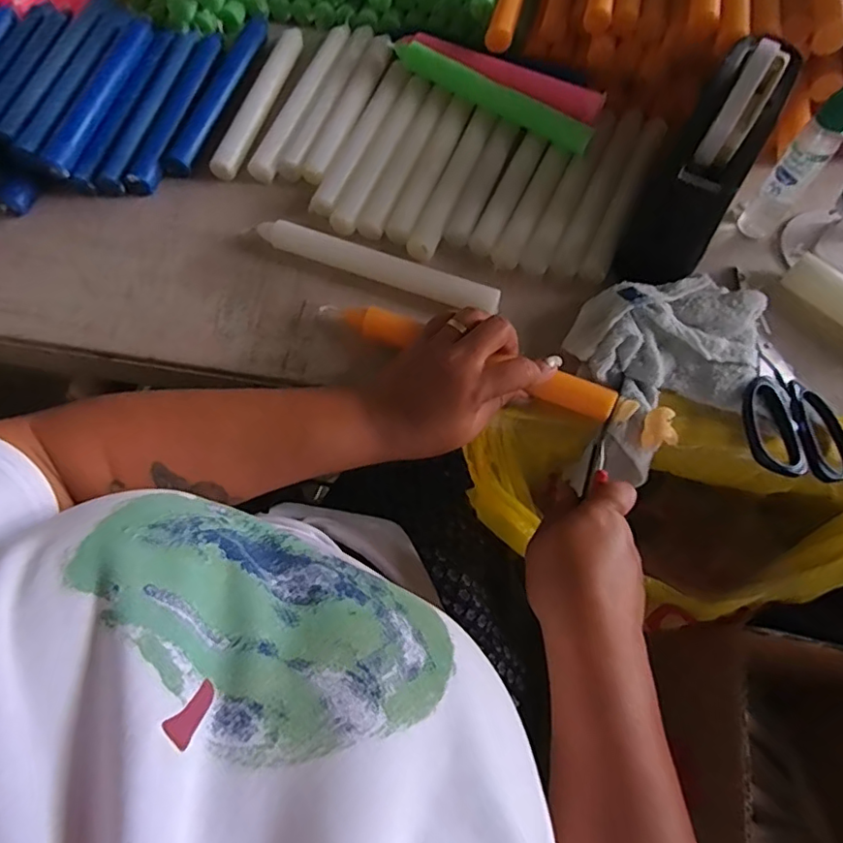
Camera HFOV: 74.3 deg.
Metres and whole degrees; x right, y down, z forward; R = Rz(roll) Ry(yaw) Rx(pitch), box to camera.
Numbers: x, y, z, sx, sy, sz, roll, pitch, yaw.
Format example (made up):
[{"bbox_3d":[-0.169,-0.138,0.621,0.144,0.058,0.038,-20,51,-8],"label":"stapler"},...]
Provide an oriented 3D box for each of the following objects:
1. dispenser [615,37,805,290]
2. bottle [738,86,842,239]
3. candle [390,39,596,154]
[{"bbox_3d":[0.207,-0.186,0.405,0.058,0.125,0.158,28,70,13],"label":"dispenser"},{"bbox_3d":[0.286,-0.194,0.418,0.029,0.128,0.026,-42,73,-17],"label":"bottle"},{"bbox_3d":[0.064,-0.295,0.503,0.207,0.019,0.027,37,70,14],"label":"candle"}]

